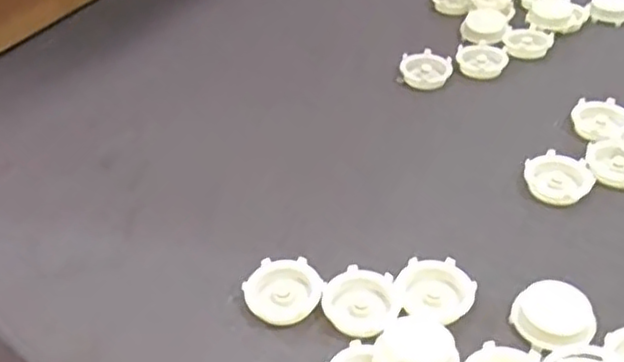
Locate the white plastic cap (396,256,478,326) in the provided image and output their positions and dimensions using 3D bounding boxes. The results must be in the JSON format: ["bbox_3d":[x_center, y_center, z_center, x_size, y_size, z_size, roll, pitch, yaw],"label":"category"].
[{"bbox_3d":[0.097,0.087,0.518,0.057,0.017,0.054,-2,41,2],"label":"white plastic cap"}]

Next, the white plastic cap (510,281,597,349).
[{"bbox_3d":[0.178,0.099,0.487,0.056,0.017,0.051,-2,41,2],"label":"white plastic cap"}]

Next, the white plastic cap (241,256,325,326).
[{"bbox_3d":[-0.023,0.086,0.521,0.058,0.016,0.054,-2,41,2],"label":"white plastic cap"}]

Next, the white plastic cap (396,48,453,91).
[{"bbox_3d":[0.131,-0.130,0.764,0.056,0.016,0.057,-2,41,2],"label":"white plastic cap"}]

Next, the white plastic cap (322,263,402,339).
[{"bbox_3d":[0.040,0.093,0.510,0.053,0.016,0.058,-2,41,2],"label":"white plastic cap"}]

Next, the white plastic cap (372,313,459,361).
[{"bbox_3d":[0.072,0.121,0.465,0.054,0.018,0.057,-2,41,2],"label":"white plastic cap"}]

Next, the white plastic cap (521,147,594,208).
[{"bbox_3d":[0.228,-0.003,0.611,0.059,0.012,0.057,-2,41,2],"label":"white plastic cap"}]

